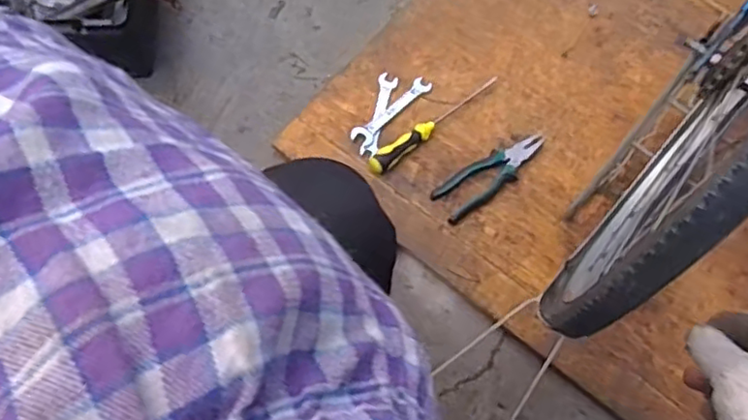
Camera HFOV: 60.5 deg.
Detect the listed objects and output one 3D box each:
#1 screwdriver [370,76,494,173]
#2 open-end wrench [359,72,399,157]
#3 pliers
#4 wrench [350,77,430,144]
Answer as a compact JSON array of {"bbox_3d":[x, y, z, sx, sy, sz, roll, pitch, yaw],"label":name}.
[{"bbox_3d":[0.092,-0.137,0.989,0.246,0.027,0.032,-39,76,-11],"label":"screwdriver"},{"bbox_3d":[0.006,-0.148,1.000,0.030,0.011,0.145,15,74,5],"label":"open-end wrench"},{"bbox_3d":[0.177,-0.054,0.965,0.186,0.021,0.060,-34,76,-10],"label":"pliers"},{"bbox_3d":[0.028,-0.153,1.000,0.151,0.013,0.031,-42,77,-11],"label":"wrench"}]

